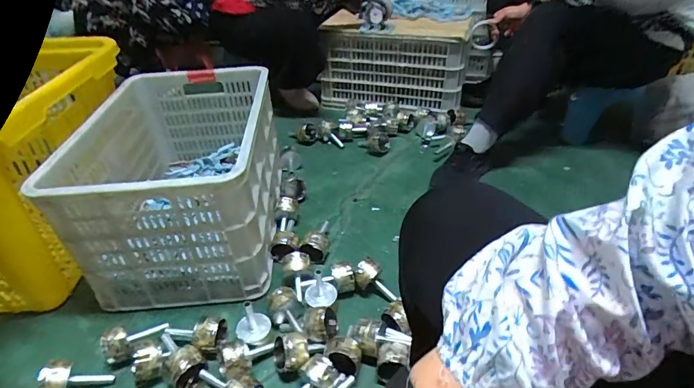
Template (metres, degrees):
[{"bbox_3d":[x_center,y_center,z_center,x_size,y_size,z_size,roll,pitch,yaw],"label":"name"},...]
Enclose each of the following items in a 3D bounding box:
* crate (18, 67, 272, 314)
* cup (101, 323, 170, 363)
[{"bbox_3d":[-0.373,-0.049,0.939,0.383,0.301,0.532,-5,37,-4],"label":"crate"},{"bbox_3d":[-0.378,0.268,0.726,0.104,0.068,0.052,-12,38,-13],"label":"cup"}]

